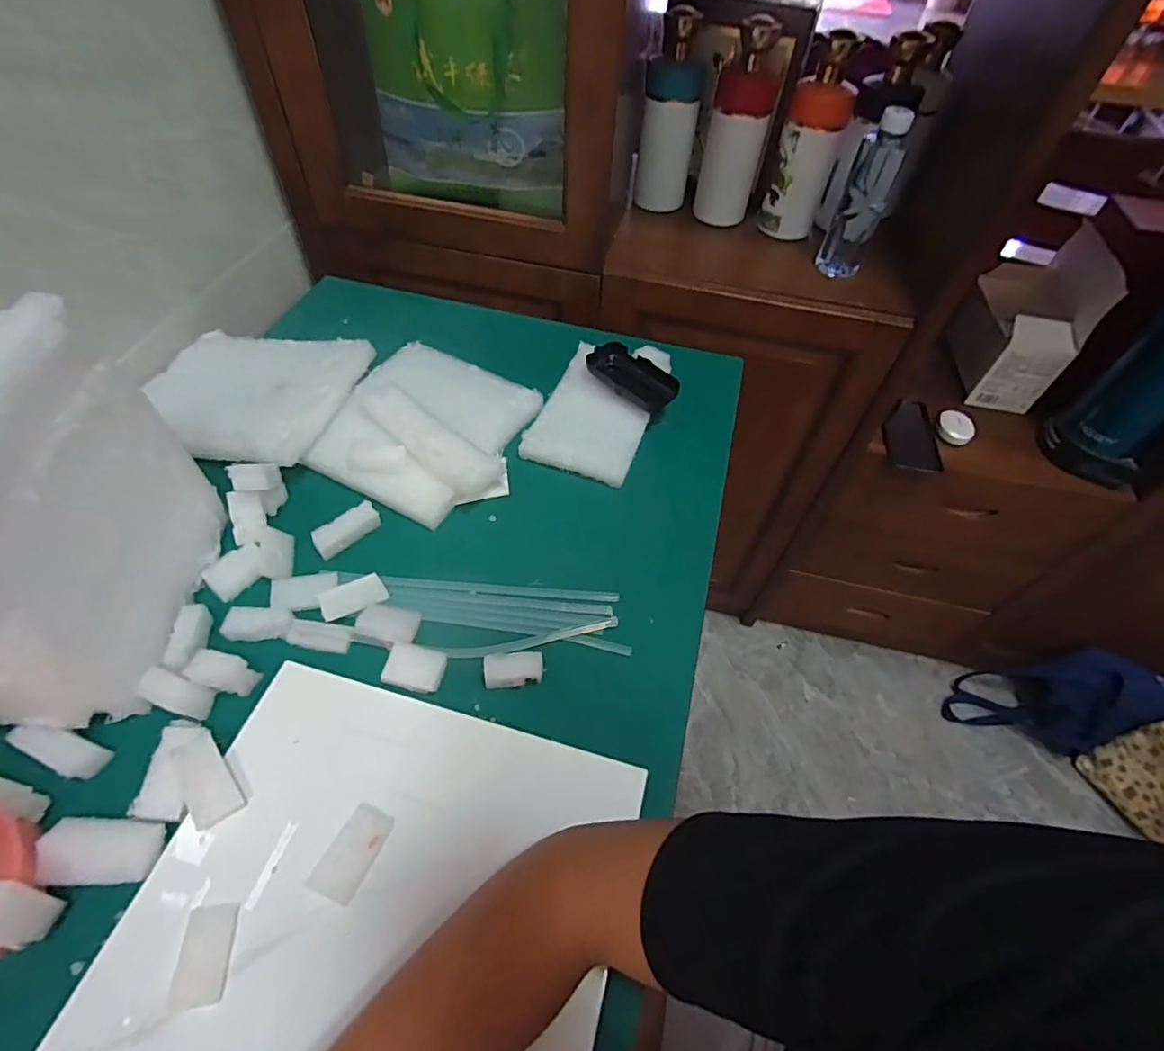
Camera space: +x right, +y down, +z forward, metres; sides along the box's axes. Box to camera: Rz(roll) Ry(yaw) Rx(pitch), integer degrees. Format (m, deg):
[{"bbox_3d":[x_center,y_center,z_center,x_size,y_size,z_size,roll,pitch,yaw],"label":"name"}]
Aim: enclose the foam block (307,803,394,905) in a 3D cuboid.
[{"bbox_3d":[-0.150,0.214,0.373,0.029,0.011,0.054,21,55,12],"label":"foam block"}]

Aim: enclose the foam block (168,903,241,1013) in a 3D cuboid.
[{"bbox_3d":[-0.227,0.259,0.344,0.030,0.004,0.050,-3,53,-5],"label":"foam block"}]

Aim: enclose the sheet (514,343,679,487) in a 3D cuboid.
[{"bbox_3d":[0.026,-0.136,0.629,0.126,0.040,0.185,19,55,11],"label":"sheet"}]

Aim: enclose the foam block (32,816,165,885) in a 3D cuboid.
[{"bbox_3d":[-0.311,0.211,0.369,0.066,0.011,0.037,7,66,-14],"label":"foam block"}]

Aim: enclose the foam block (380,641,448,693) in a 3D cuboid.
[{"bbox_3d":[-0.131,0.111,0.447,0.043,0.008,0.035,8,53,3],"label":"foam block"}]

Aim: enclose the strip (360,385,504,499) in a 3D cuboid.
[{"bbox_3d":[-0.157,-0.088,0.579,0.171,0.028,0.054,34,59,20],"label":"strip"}]

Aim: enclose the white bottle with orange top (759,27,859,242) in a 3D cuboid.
[{"bbox_3d":[0.303,-0.504,0.759,0.079,0.208,0.068,17,54,9],"label":"white bottle with orange top"}]

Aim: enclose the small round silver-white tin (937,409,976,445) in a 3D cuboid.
[{"bbox_3d":[0.595,-0.156,0.904,0.055,0.012,0.068,25,56,15],"label":"small round silver-white tin"}]

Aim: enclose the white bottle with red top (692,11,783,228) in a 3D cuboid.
[{"bbox_3d":[0.209,-0.525,0.776,0.080,0.235,0.070,16,54,9],"label":"white bottle with red top"}]

